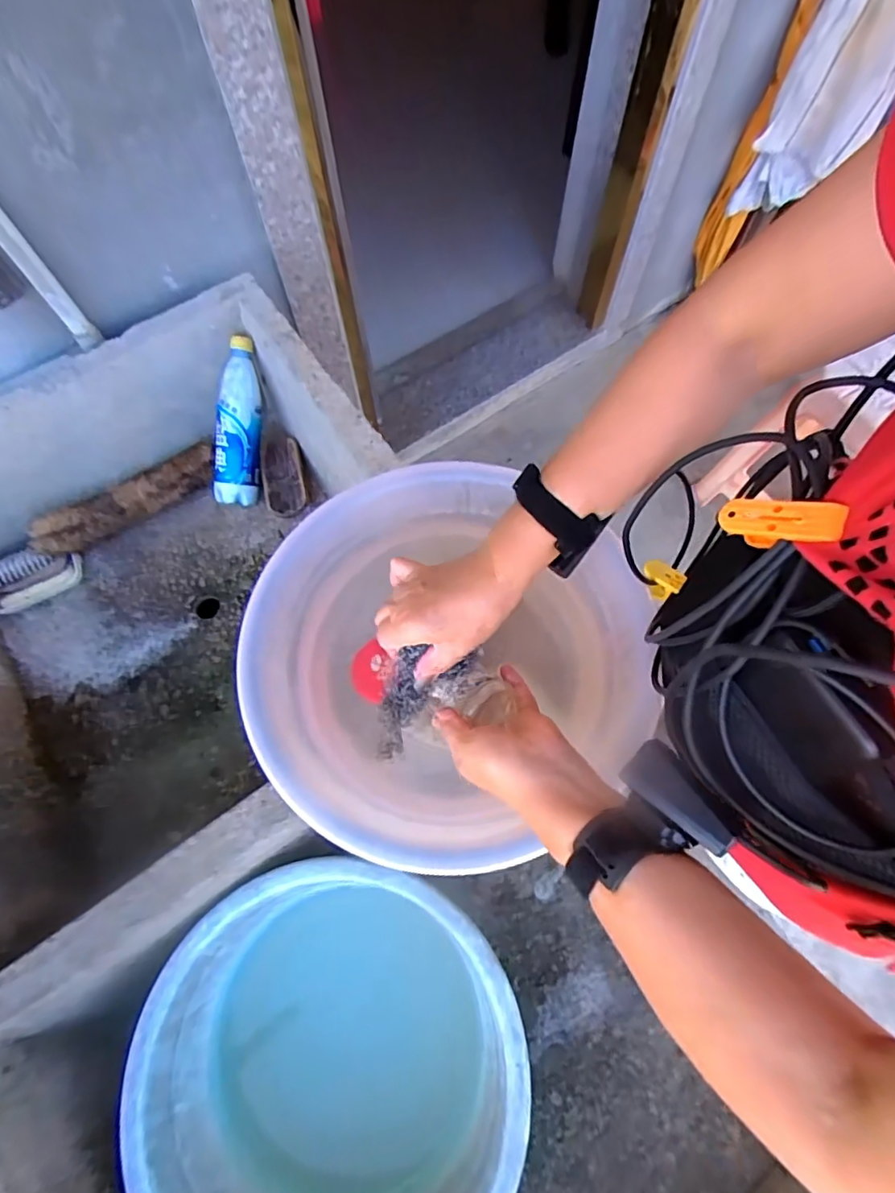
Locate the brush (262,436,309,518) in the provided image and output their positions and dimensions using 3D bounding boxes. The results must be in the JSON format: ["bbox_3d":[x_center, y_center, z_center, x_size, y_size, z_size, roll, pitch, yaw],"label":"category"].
[{"bbox_3d":[-0.243,-0.175,0.809,0.062,0.030,0.128,-15,71,-5],"label":"brush"}]

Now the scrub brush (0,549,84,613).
[{"bbox_3d":[-0.596,-0.028,0.786,0.137,0.050,0.071,-27,72,-9],"label":"scrub brush"}]

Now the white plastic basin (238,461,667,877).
[{"bbox_3d":[-0.016,0.052,0.508,0.301,0.119,0.322,0,70,1],"label":"white plastic basin"}]

